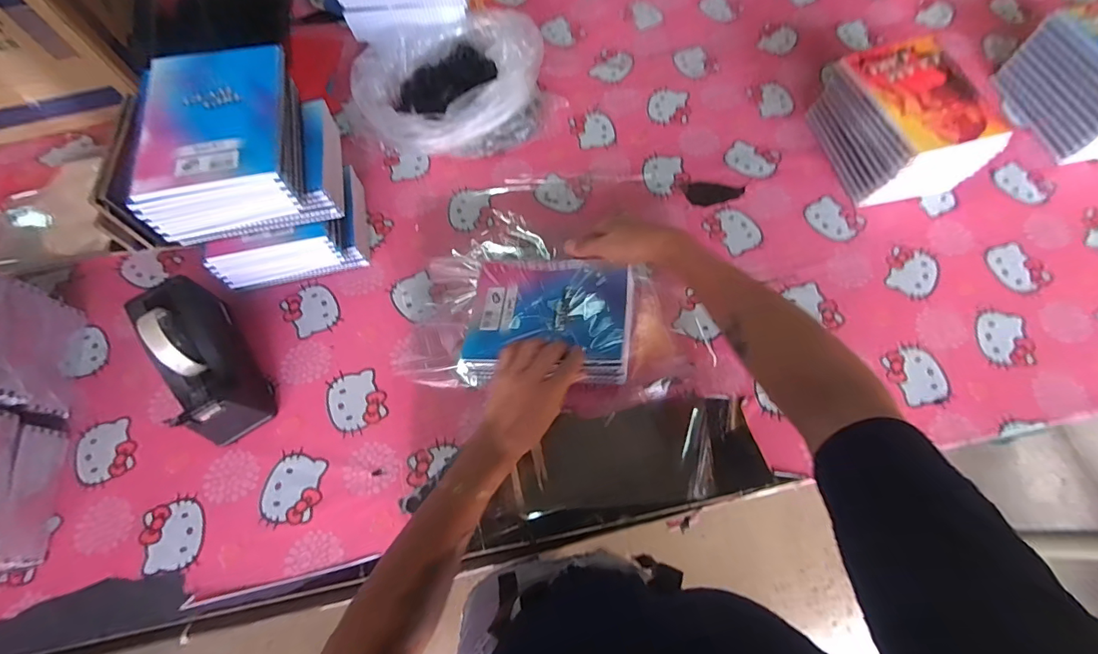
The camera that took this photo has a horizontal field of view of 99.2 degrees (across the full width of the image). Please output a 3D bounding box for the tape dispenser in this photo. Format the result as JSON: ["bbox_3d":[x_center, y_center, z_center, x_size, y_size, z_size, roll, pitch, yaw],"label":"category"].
[{"bbox_3d":[-0.433,0.034,0.577,0.074,0.119,0.204,-33,71,-13],"label":"tape dispenser"}]

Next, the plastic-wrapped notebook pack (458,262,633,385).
[{"bbox_3d":[-0.002,-0.011,0.590,0.206,0.048,0.163,3,67,1],"label":"plastic-wrapped notebook pack"}]

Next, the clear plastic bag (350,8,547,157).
[{"bbox_3d":[-0.166,-0.395,0.754,0.297,0.122,0.231,-16,68,-7],"label":"clear plastic bag"}]

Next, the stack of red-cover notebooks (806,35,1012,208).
[{"bbox_3d":[0.523,-0.301,0.705,0.148,0.122,0.205,-13,68,-6],"label":"stack of red-cover notebooks"}]

